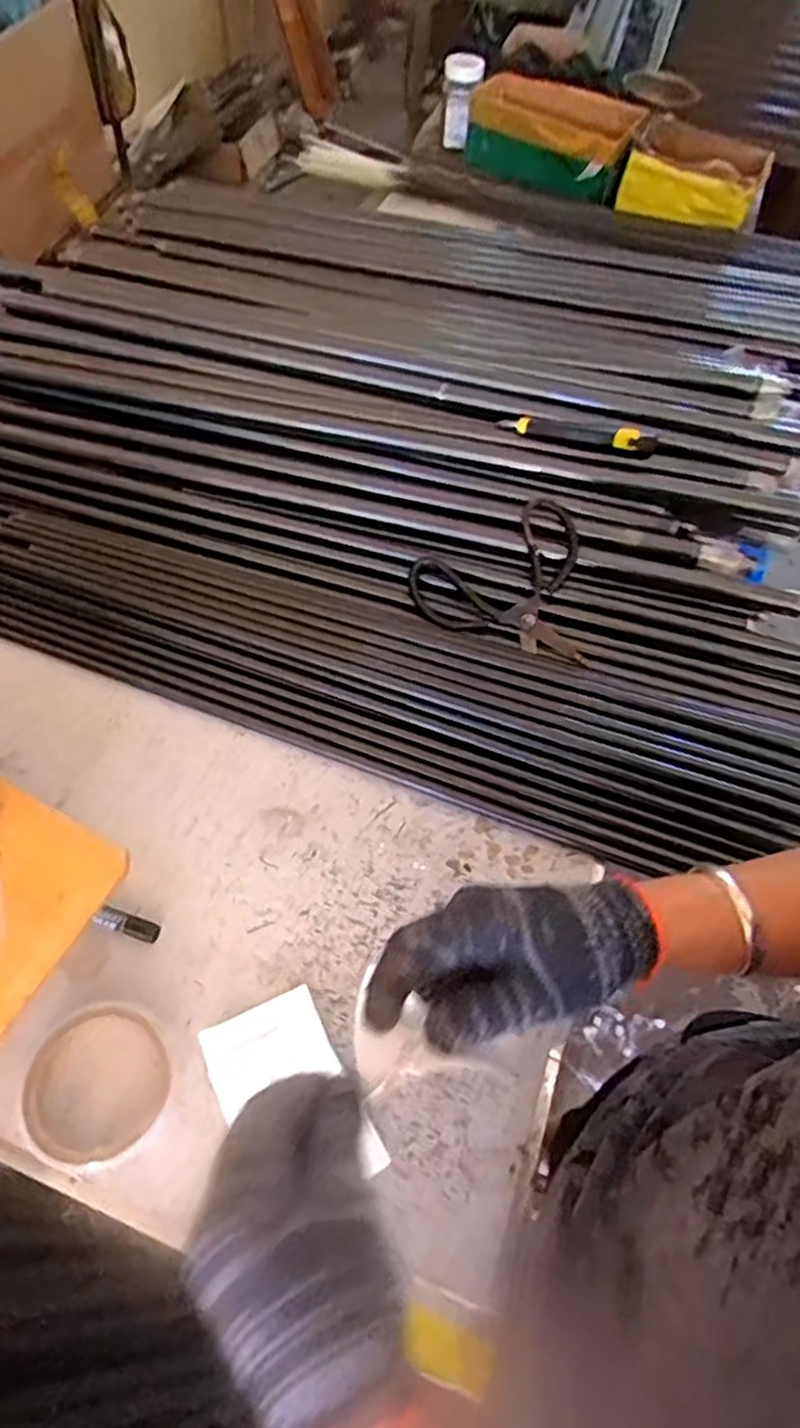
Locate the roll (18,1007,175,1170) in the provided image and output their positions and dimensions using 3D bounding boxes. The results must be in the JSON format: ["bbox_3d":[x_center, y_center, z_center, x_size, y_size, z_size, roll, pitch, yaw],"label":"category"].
[{"bbox_3d":[-0.198,0.241,0.460,0.091,0.018,0.092,1,61,-2],"label":"roll"}]

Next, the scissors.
[{"bbox_3d":[0.093,-0.127,0.685,0.163,0.022,0.164,-3,72,-1],"label":"scissors"}]

